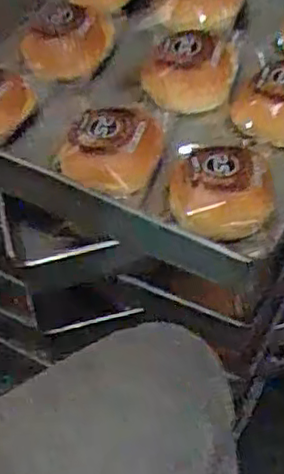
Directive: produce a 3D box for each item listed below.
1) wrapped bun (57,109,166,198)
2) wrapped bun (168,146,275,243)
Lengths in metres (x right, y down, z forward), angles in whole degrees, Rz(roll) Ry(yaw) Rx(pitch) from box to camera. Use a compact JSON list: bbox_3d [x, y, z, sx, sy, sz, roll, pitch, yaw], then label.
[{"bbox_3d":[-0.024,-0.085,0.617,0.085,0.041,0.095,14,54,16],"label":"wrapped bun"},{"bbox_3d":[0.068,-0.041,0.576,0.085,0.046,0.080,-3,52,3],"label":"wrapped bun"}]

